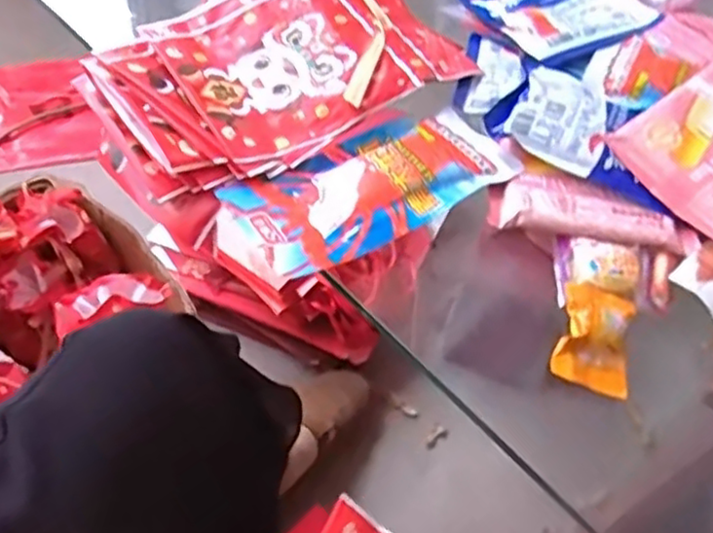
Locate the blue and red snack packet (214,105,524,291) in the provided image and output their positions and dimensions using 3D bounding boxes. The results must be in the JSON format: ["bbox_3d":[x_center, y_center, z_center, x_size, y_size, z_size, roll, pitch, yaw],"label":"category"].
[{"bbox_3d":[0.005,-0.056,0.471,0.209,0.014,0.096,-24,60,-23],"label":"blue and red snack packet"}]

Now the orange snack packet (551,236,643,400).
[{"bbox_3d":[0.151,0.026,0.427,0.052,0.022,0.102,14,52,2],"label":"orange snack packet"}]

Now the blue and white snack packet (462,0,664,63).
[{"bbox_3d":[0.166,-0.234,0.610,0.115,0.014,0.172,-27,47,-13],"label":"blue and white snack packet"}]

